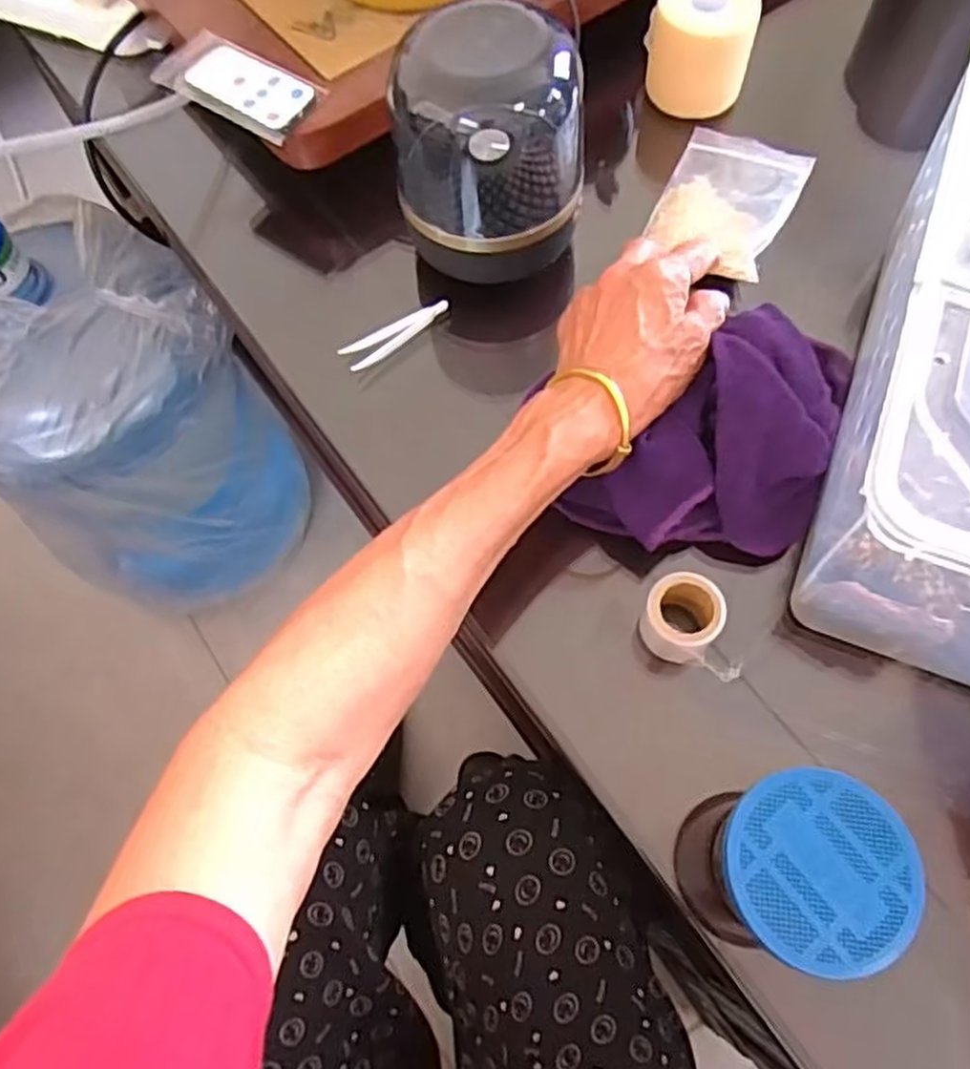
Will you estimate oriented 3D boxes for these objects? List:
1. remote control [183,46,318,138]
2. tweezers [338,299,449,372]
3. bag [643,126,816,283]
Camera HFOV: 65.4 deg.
[{"bbox_3d":[-0.146,-0.281,0.473,0.092,0.007,0.039,39,74,18],"label":"remote control"},{"bbox_3d":[-0.053,-0.122,0.459,0.071,0.010,0.016,-31,68,-10],"label":"tweezers"},{"bbox_3d":[0.154,-0.216,0.480,0.080,0.023,0.119,24,70,13],"label":"bag"}]

